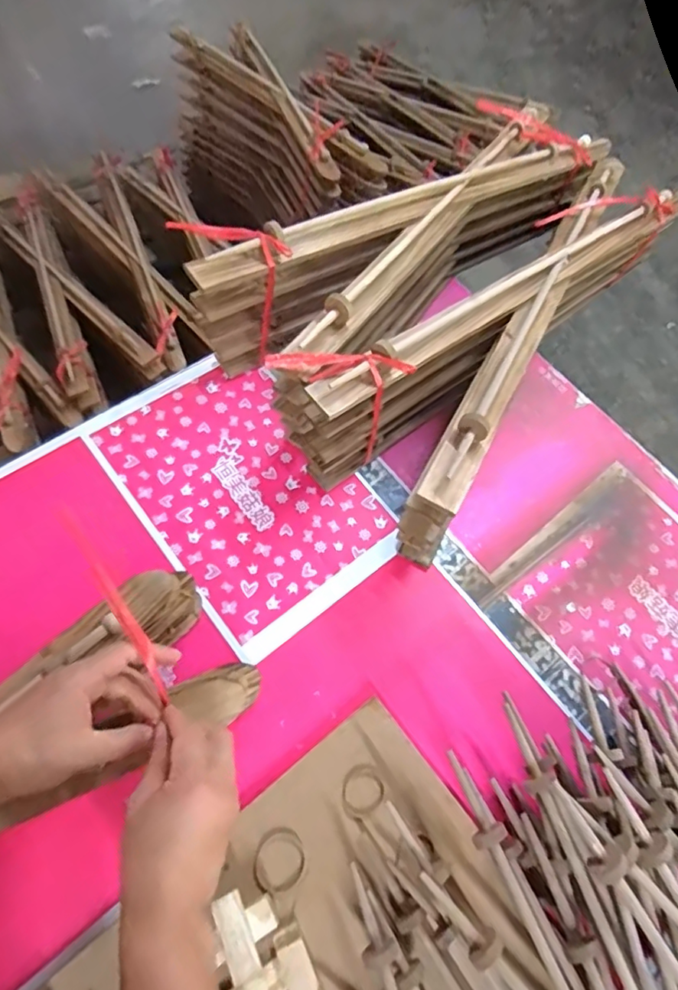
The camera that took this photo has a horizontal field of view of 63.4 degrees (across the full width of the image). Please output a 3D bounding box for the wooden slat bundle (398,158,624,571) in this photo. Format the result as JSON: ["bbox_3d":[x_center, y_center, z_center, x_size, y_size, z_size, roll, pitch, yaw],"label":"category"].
[{"bbox_3d":[0.259,-0.212,0.787,0.061,0.208,0.666,29,65,7],"label":"wooden slat bundle"}]

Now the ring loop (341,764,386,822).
[{"bbox_3d":[0.026,0.333,0.618,0.052,0.004,0.047,-32,73,-19],"label":"ring loop"}]

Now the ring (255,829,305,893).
[{"bbox_3d":[-0.063,0.388,0.580,0.057,0.004,0.055,3,65,-6],"label":"ring"}]

